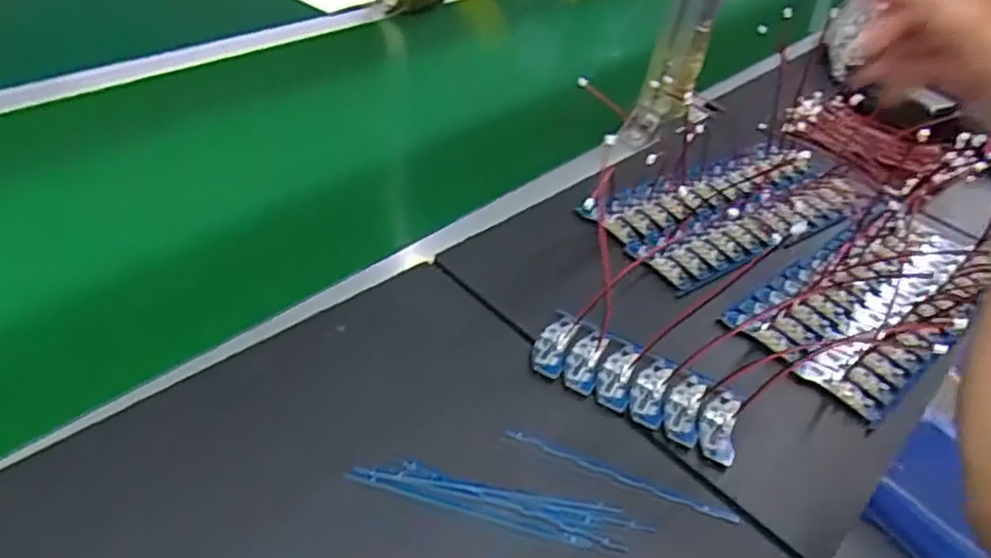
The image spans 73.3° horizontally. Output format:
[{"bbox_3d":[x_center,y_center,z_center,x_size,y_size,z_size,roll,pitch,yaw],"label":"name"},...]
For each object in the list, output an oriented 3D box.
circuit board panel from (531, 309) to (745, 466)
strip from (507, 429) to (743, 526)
[{"bbox_3d":[0.106,0.074,0.501,0.156,0.014,0.066,25,44,16],"label":"circuit board panel"},{"bbox_3d":[0.082,0.129,0.442,0.157,0.006,0.007,20,43,11],"label":"strip"}]

